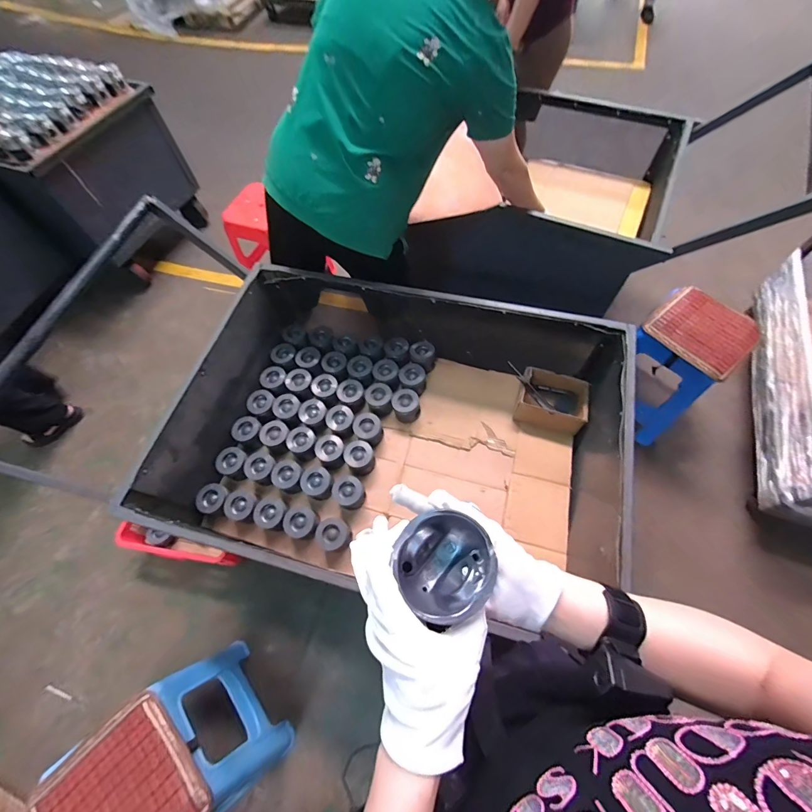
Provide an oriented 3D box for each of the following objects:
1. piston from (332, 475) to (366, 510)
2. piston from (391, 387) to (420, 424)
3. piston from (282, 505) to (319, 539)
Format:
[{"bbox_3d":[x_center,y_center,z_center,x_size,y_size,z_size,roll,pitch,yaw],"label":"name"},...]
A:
[{"bbox_3d":[-0.168,0.256,1.093,0.090,0.073,0.088,-1,63,3],"label":"piston"},{"bbox_3d":[0.002,0.000,1.193,0.083,0.082,0.082,-1,63,3],"label":"piston"},{"bbox_3d":[-0.300,0.331,1.053,0.091,0.075,0.089,-21,64,-7],"label":"piston"}]

